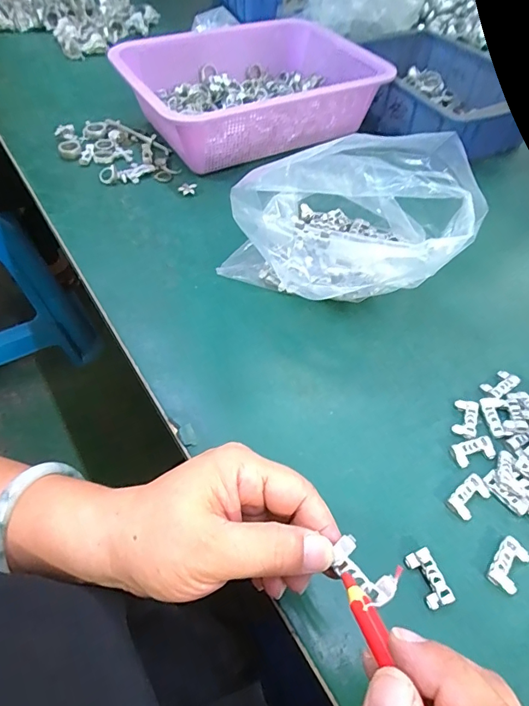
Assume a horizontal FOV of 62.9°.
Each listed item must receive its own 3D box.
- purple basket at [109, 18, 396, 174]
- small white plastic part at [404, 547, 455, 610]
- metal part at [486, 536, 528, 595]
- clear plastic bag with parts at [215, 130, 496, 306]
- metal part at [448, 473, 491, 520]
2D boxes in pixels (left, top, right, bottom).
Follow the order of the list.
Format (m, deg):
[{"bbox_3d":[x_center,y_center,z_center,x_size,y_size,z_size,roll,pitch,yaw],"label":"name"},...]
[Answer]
[{"bbox_3d":[-0.012,-0.336,0.562,0.301,0.084,0.227,-22,56,-19],"label":"purple basket"},{"bbox_3d":[0.097,0.132,0.254,0.015,0.006,0.030,-16,55,-15],"label":"small white plastic part"},{"bbox_3d":[0.148,0.128,0.261,0.017,0.005,0.030,35,58,22],"label":"metal part"},{"bbox_3d":[0.075,-0.110,0.367,0.182,0.127,0.139,32,57,20],"label":"clear plastic bag with parts"},{"bbox_3d":[0.136,0.095,0.286,0.030,0.005,0.016,-32,60,-25],"label":"metal part"}]

